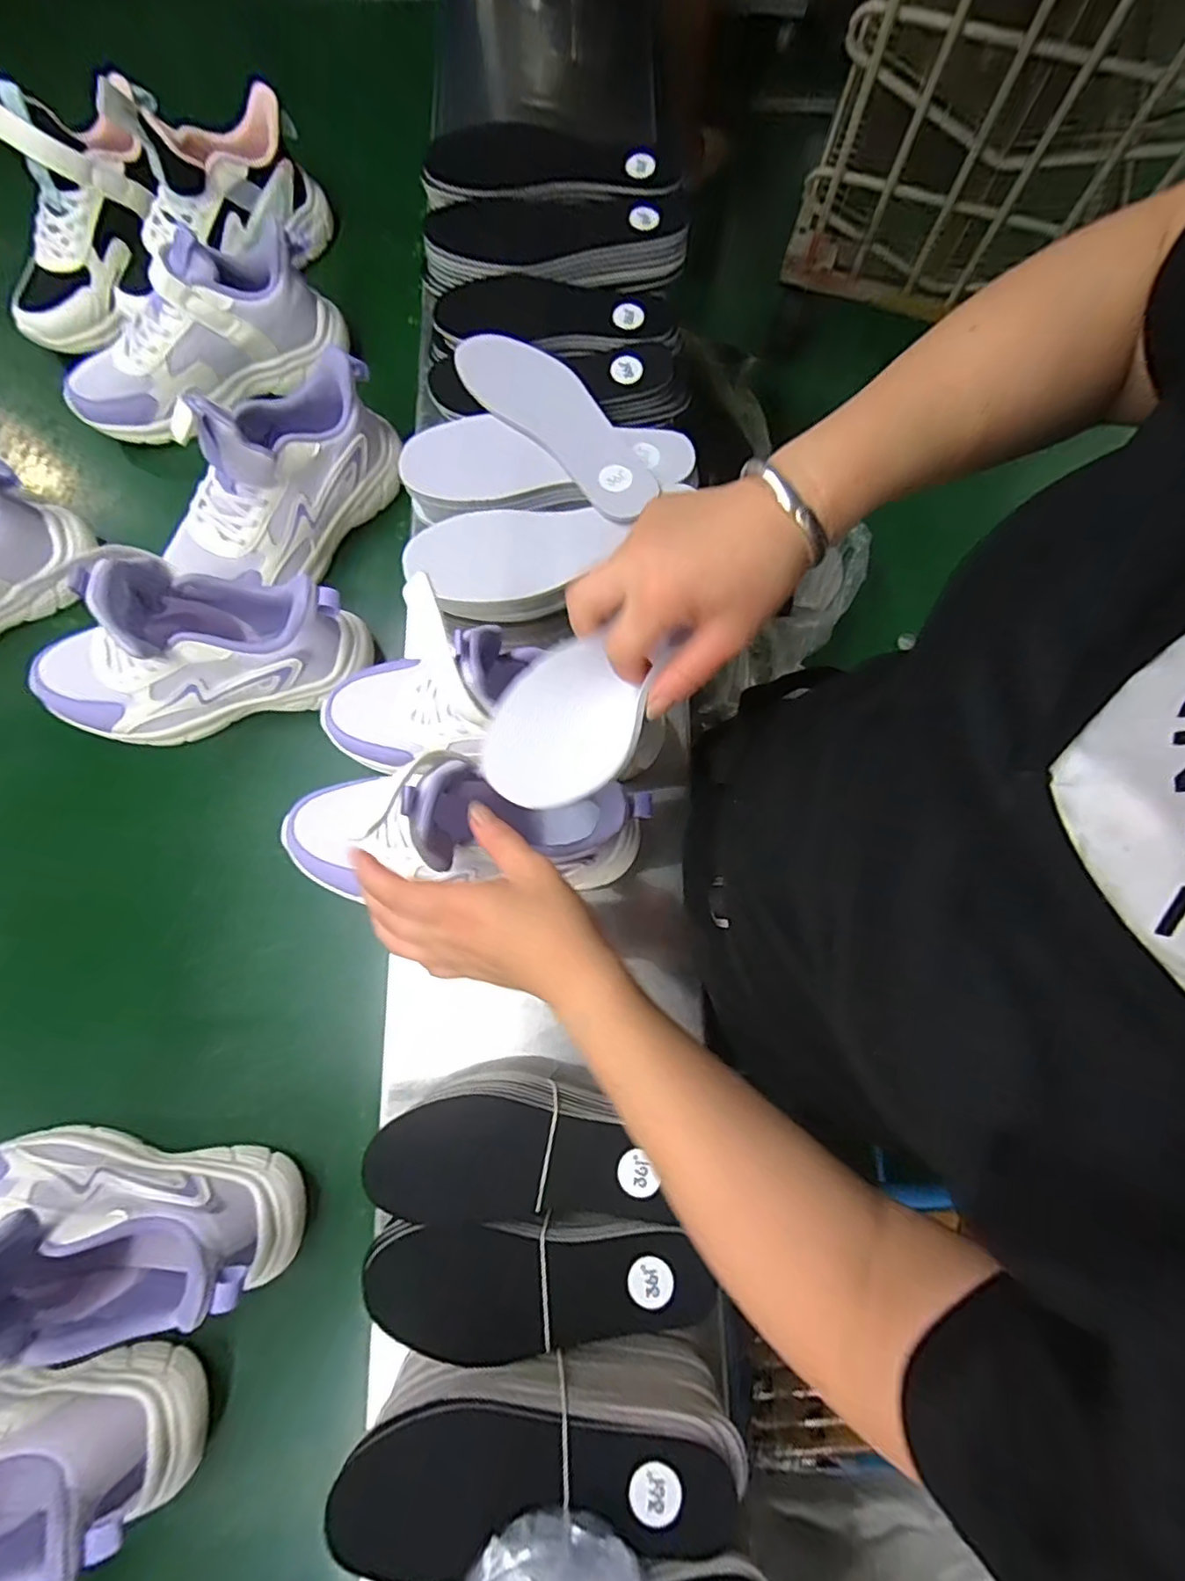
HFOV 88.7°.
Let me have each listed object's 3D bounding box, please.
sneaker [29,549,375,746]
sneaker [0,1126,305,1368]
[{"bbox_3d":[-0.306,-0.107,0.454,0.242,0.150,0.079,-13,77,-4],"label":"sneaker"},{"bbox_3d":[-0.313,0.276,0.368,0.221,0.144,0.080,6,76,1],"label":"sneaker"}]

